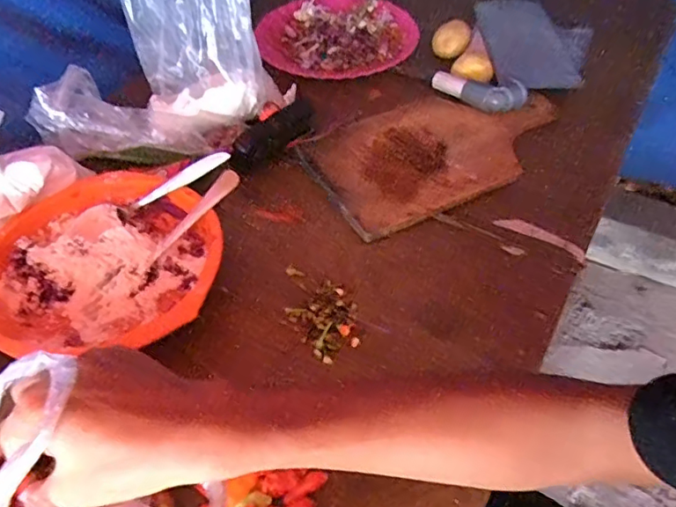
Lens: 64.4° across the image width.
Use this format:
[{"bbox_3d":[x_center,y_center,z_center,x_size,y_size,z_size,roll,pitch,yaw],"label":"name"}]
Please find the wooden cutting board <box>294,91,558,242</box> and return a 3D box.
[{"bbox_3d":[0.117,-0.123,0.596,0.292,0.014,0.158,-25,56,-19],"label":"wooden cutting board"}]

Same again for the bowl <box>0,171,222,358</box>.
[{"bbox_3d":[-0.202,0.007,0.472,0.193,0.052,0.185,0,51,-1],"label":"bowl"}]

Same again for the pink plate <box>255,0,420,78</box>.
[{"bbox_3d":[0.000,-0.299,0.737,0.210,0.025,0.174,-6,52,-6],"label":"pink plate"}]

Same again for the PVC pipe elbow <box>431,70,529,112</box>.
[{"bbox_3d":[0.162,-0.194,0.632,0.116,0.032,0.037,25,55,18],"label":"PVC pipe elbow"}]

